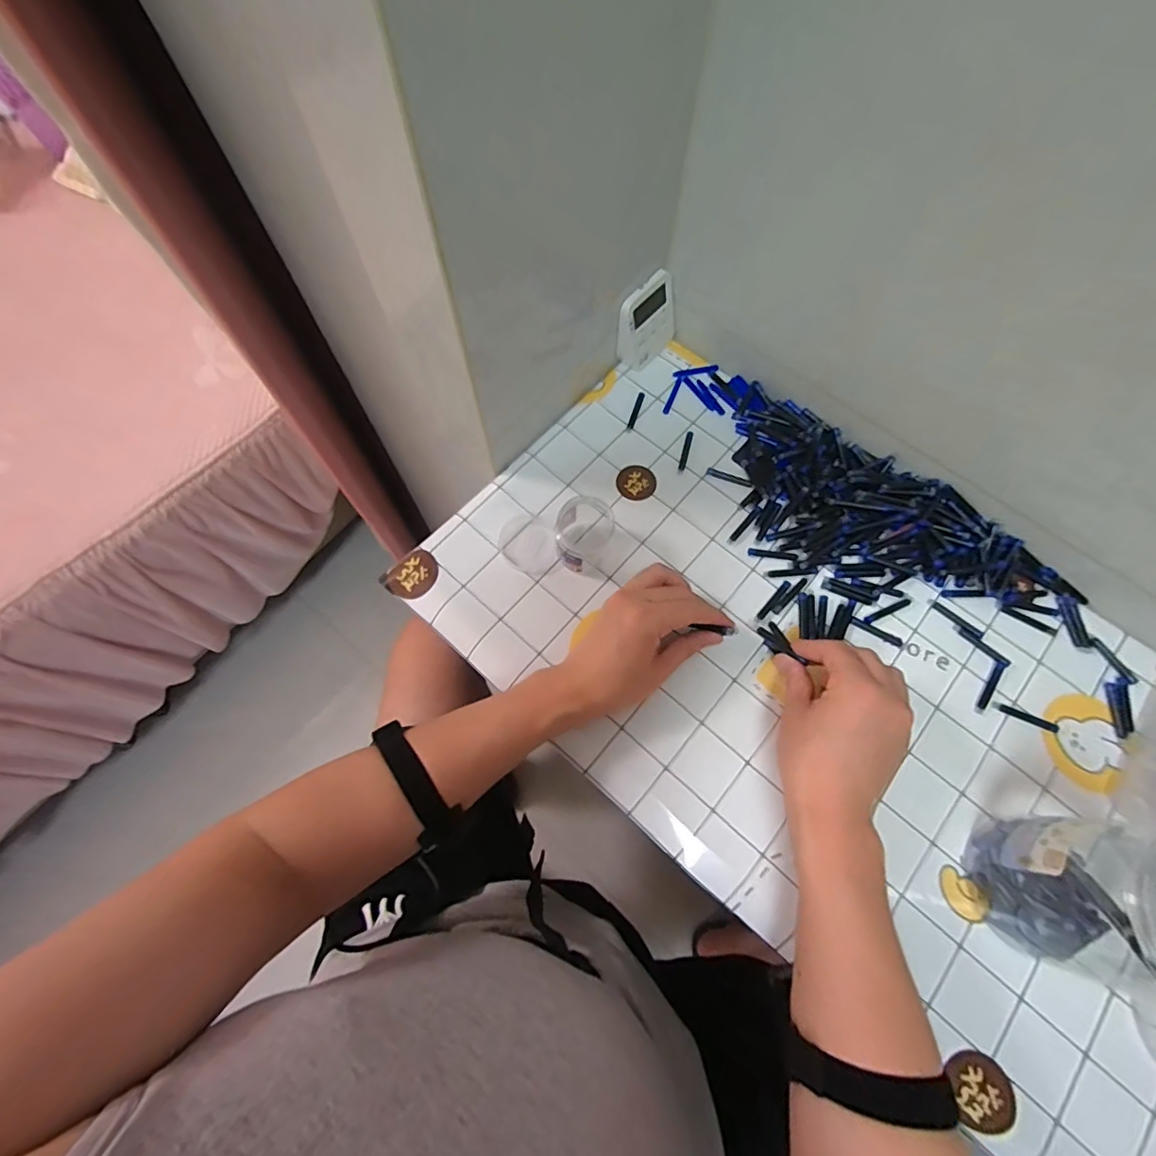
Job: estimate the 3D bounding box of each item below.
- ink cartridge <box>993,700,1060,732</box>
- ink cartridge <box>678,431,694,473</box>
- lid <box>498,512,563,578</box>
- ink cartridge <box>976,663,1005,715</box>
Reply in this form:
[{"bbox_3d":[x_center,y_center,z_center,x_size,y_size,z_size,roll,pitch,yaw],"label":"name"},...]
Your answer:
[{"bbox_3d":[0.381,0.117,0.460,0.049,0.008,0.008,26,73,10],"label":"ink cartridge"},{"bbox_3d":[0.111,-0.131,0.556,0.007,0.004,0.049,16,71,6],"label":"ink cartridge"},{"bbox_3d":[-0.046,-0.032,0.509,0.048,0.011,0.062,-32,72,-12],"label":"lid"},{"bbox_3d":[0.360,0.096,0.472,0.010,0.004,0.051,35,75,12],"label":"ink cartridge"}]

